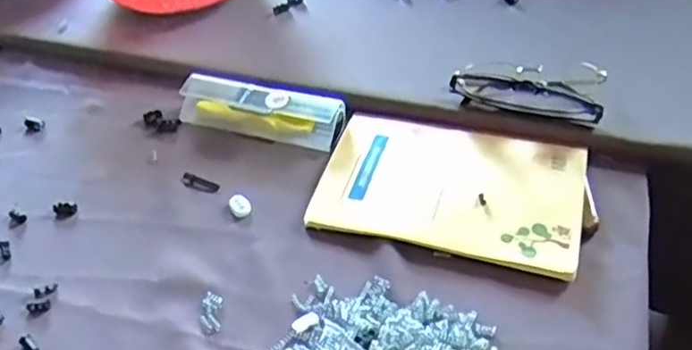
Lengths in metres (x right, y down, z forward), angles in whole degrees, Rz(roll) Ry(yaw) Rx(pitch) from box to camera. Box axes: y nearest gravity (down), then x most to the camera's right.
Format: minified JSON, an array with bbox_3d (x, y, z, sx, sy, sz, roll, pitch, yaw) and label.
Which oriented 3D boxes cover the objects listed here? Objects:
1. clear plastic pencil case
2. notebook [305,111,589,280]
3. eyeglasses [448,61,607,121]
[{"bbox_3d":[-0.080,-0.061,0.596,0.152,0.031,0.043,15,47,19],"label":"clear plastic pencil case"},{"bbox_3d":[0.084,0.006,0.528,0.205,0.013,0.140,11,45,15],"label":"notebook"},{"bbox_3d":[0.167,-0.081,0.589,0.132,0.034,0.069,15,47,19],"label":"eyeglasses"}]

